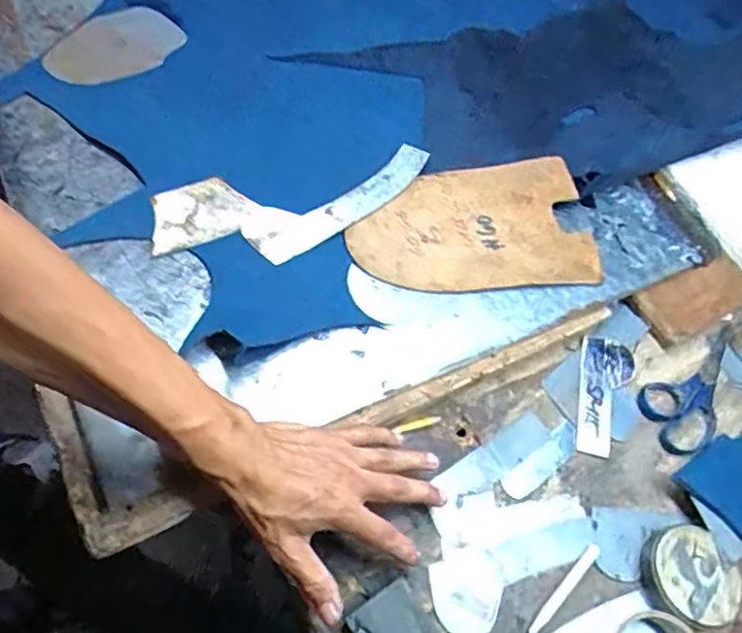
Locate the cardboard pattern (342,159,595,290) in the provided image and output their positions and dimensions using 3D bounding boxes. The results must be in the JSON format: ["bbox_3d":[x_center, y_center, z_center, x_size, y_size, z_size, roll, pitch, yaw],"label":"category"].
[{"bbox_3d":[0.101,-0.093,0.606,0.244,0.010,0.137,-4,69,-11],"label":"cardboard pattern"}]

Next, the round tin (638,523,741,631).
[{"bbox_3d":[0.255,0.209,0.484,0.067,0.016,0.074,-16,66,-10],"label":"round tin"}]

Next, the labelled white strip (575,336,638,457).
[{"bbox_3d":[0.220,0.074,0.577,0.058,0.005,0.123,29,62,-10],"label":"labelled white strip"}]

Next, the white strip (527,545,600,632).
[{"bbox_3d":[0.152,0.214,0.474,0.089,0.009,0.011,-40,72,-20],"label":"white strip"}]

